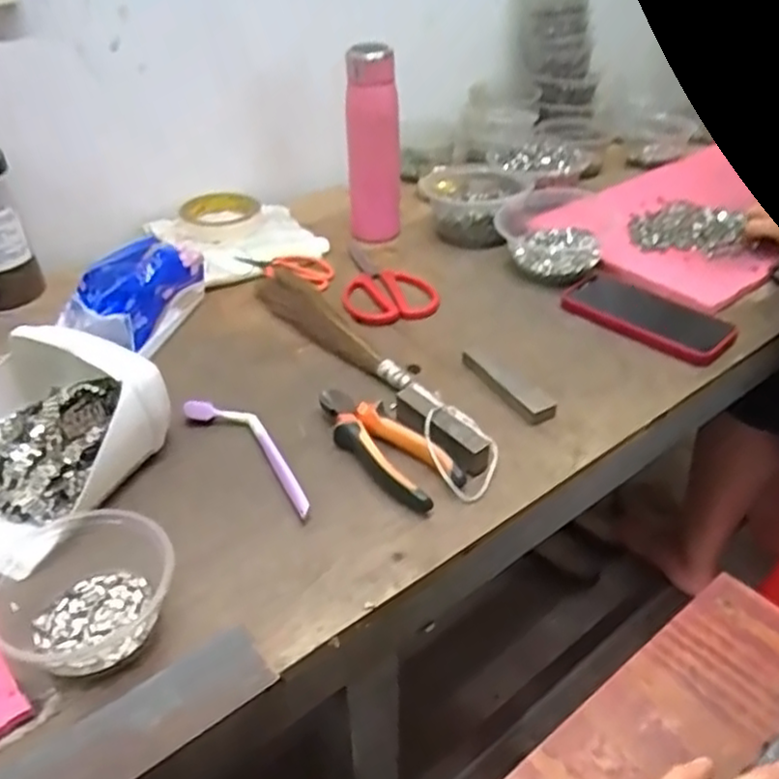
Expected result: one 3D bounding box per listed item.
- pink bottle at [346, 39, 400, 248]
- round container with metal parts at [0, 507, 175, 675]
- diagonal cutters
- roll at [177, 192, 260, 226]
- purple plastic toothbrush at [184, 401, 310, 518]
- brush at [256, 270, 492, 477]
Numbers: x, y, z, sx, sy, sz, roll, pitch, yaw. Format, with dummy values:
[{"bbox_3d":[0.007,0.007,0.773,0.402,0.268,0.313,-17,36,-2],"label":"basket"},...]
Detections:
[{"bbox_3d":[-0.019,-0.297,0.850,0.058,0.213,0.058,3,37,5],"label":"pink bottle"},{"bbox_3d":[-0.201,0.126,0.449,0.116,0.044,0.112,-1,37,1],"label":"round container with metal parts"},{"bbox_3d":[-0.006,0.043,0.580,0.053,0.025,0.147,-31,46,-33],"label":"diagonal cutters"},{"bbox_3d":[-0.220,-0.225,0.887,0.092,0.021,0.092,-1,37,1],"label":"roll"},{"bbox_3d":[-0.107,0.049,0.581,0.041,0.021,0.162,-31,46,-33],"label":"purple plastic toothbrush"},{"bbox_3d":[-0.034,-0.039,0.669,0.046,0.043,0.362,-24,43,-27],"label":"brush"}]

